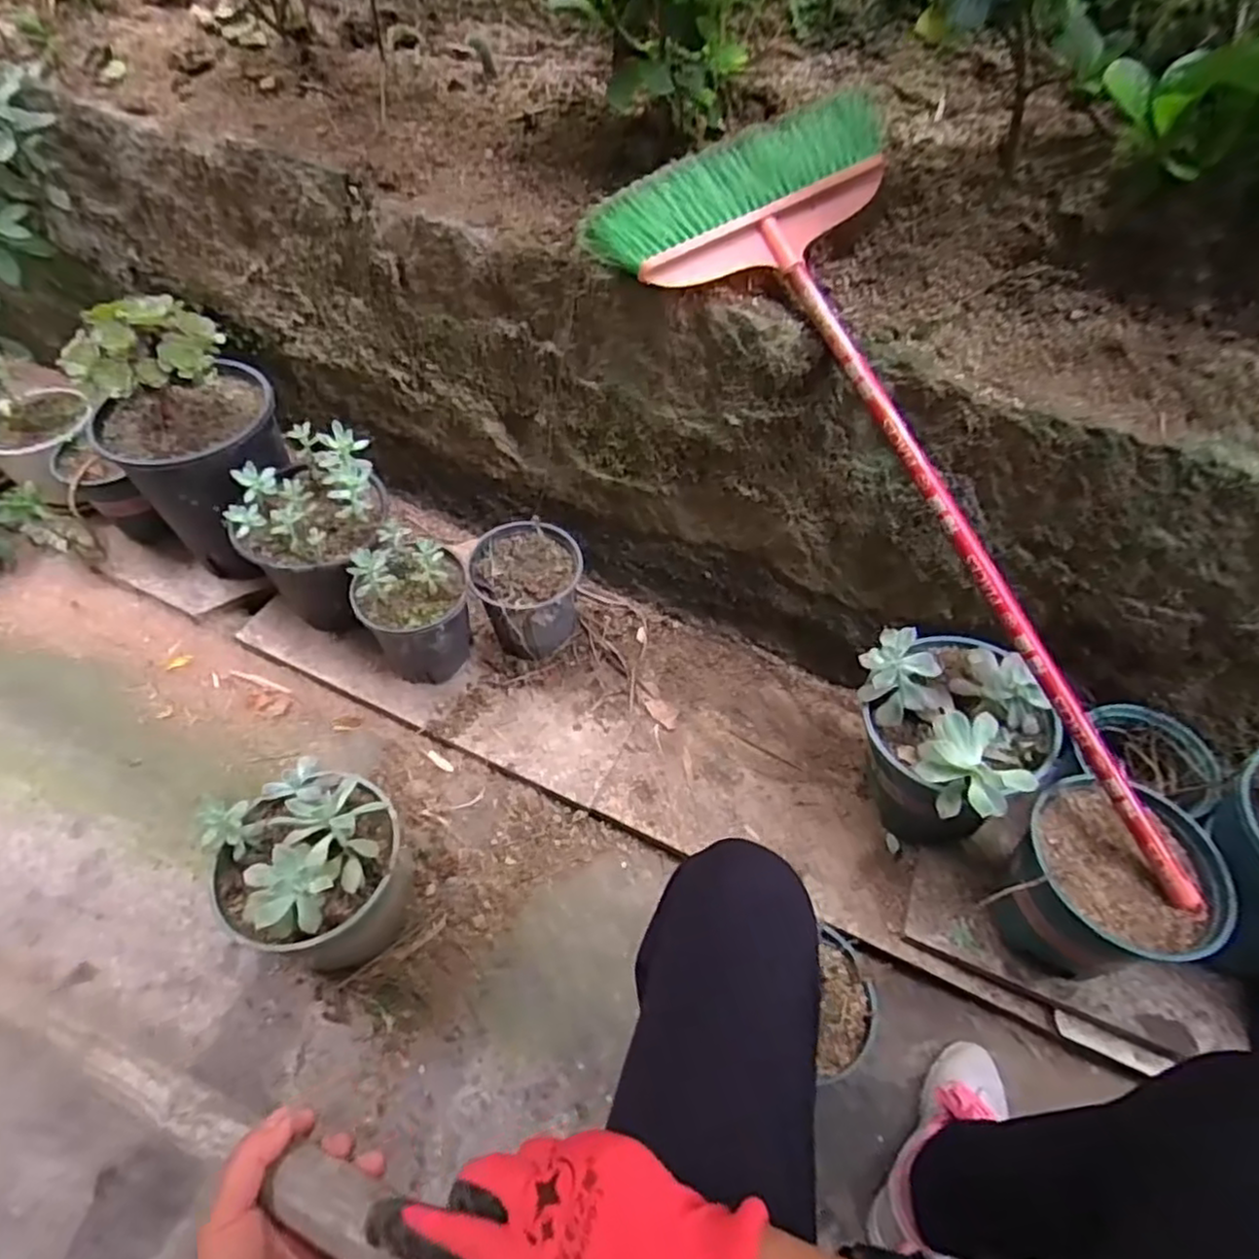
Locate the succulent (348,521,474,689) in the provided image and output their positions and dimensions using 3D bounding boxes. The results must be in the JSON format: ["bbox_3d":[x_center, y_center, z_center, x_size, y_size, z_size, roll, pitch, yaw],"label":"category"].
[{"bbox_3d":[-0.294,-0.029,0.975,0.140,0.255,0.123,-19,56,-15],"label":"succulent"}]

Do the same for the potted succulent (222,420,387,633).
[{"bbox_3d":[-0.431,-0.135,1.005,0.182,0.258,0.178,1,54,-1],"label":"potted succulent"}]

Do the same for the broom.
[{"bbox_3d":[0.288,-0.132,0.712,0.317,0.086,0.885,-23,82,-15],"label":"broom"}]

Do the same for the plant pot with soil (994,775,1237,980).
[{"bbox_3d":[0.482,0.266,0.727,0.142,0.184,0.170,-27,59,-20],"label":"plant pot with soil"}]

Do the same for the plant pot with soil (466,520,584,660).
[{"bbox_3d":[-0.148,-0.051,1.044,0.149,0.167,0.154,1,54,-1],"label":"plant pot with soil"}]

